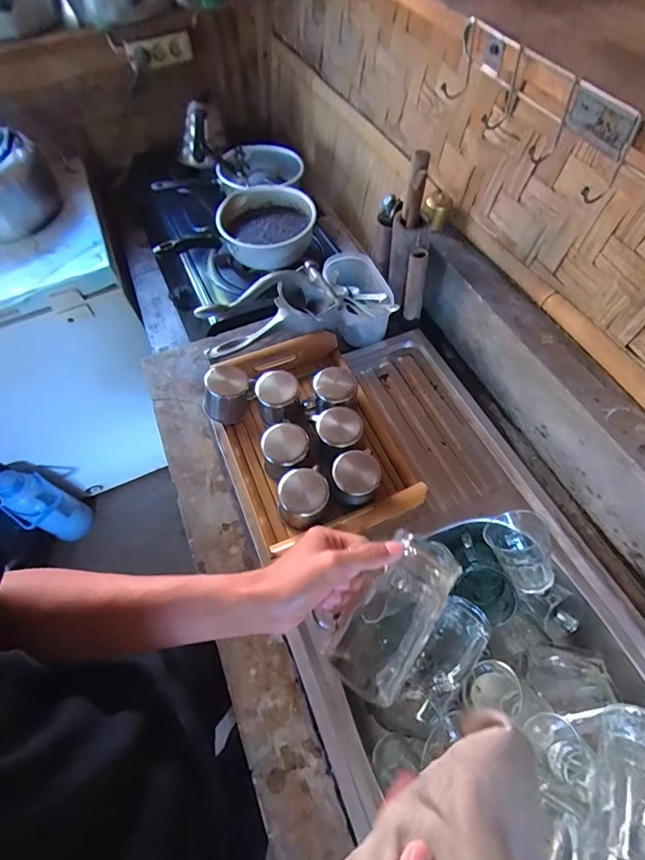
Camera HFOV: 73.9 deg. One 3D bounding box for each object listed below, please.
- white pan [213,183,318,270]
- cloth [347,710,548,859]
[{"bbox_3d":[-0.110,-0.419,0.895,0.192,0.086,0.179,1,59,4],"label":"white pan"},{"bbox_3d":[0.072,0.262,0.263,0.179,0.060,0.075,-25,61,-18],"label":"cloth"}]

